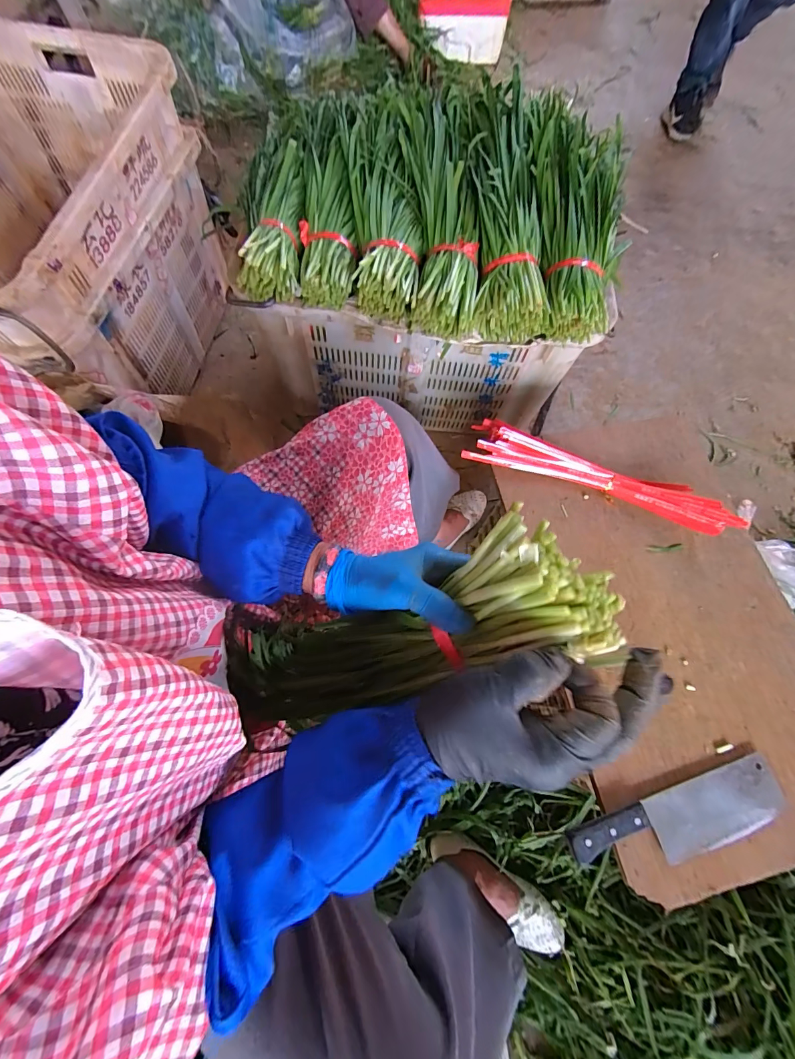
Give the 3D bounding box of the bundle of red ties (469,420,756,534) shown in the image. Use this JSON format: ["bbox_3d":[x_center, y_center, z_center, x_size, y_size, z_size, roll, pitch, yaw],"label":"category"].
[{"bbox_3d":[0.299,-0.086,0.597,0.381,0.048,0.067,19,69,5],"label":"bundle of red ties"}]

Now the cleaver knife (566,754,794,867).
[{"bbox_3d":[0.329,0.338,0.451,0.269,0.015,0.069,-14,70,-8],"label":"cleaver knife"}]

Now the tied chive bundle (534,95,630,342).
[{"bbox_3d":[0.298,-0.483,0.628,0.172,0.096,0.365,2,87,-2],"label":"tied chive bundle"}]

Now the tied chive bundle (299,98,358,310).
[{"bbox_3d":[-0.120,-0.555,0.646,0.097,0.054,0.379,-2,83,-4],"label":"tied chive bundle"}]

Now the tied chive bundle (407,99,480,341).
[{"bbox_3d":[0.069,-0.512,0.625,0.113,0.069,0.403,0,84,-3],"label":"tied chive bundle"}]

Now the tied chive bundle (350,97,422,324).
[{"bbox_3d":[-0.024,-0.532,0.624,0.122,0.063,0.387,-1,83,-3],"label":"tied chive bundle"}]

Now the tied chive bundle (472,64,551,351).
[{"bbox_3d":[0.175,-0.512,0.618,0.120,0.080,0.405,0,87,-3],"label":"tied chive bundle"}]

